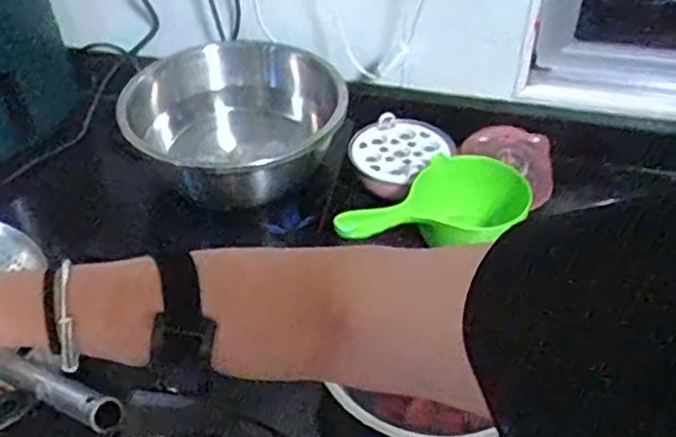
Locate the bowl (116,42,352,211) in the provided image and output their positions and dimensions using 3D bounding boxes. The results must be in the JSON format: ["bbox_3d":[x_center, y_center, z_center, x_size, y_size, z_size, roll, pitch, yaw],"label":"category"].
[{"bbox_3d":[-0.124,-0.137,0.943,0.245,0.124,0.266,-1,40,0],"label":"bowl"}]

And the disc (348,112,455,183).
[{"bbox_3d":[0.088,-0.098,0.992,0.141,0.017,0.123,9,49,10],"label":"disc"}]

